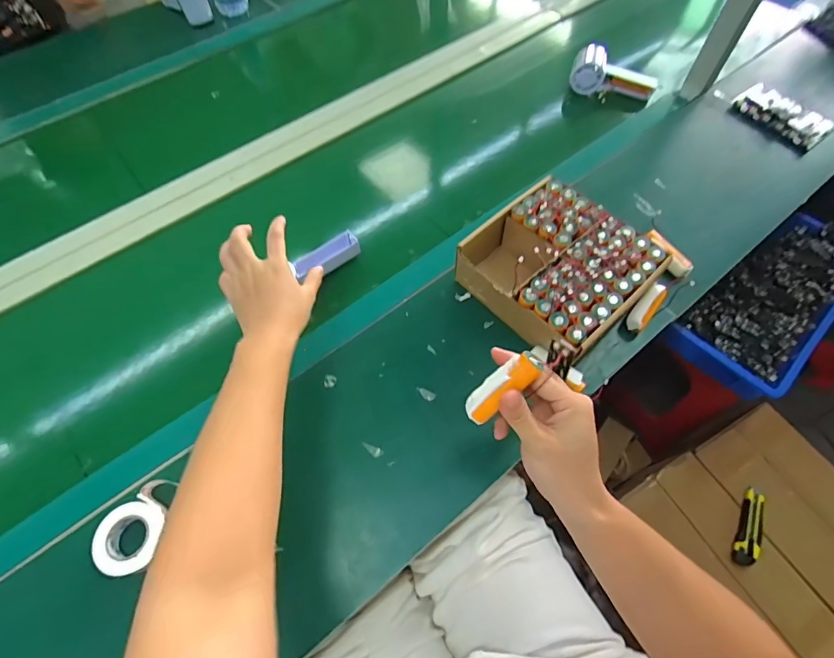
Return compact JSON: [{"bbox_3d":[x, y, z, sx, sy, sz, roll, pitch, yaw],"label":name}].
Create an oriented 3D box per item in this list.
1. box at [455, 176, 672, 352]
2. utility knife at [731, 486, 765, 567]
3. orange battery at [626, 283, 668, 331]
[{"bbox_3d":[0.176,-0.075,0.557,0.186,0.082,0.199,-39,67,-19],"label":"box"},{"bbox_3d":[0.626,0.369,0.811,0.043,0.016,0.148,26,65,15],"label":"utility knife"},{"bbox_3d":[0.292,-0.028,0.550,0.022,0.018,0.072,37,68,20],"label":"orange battery"}]

